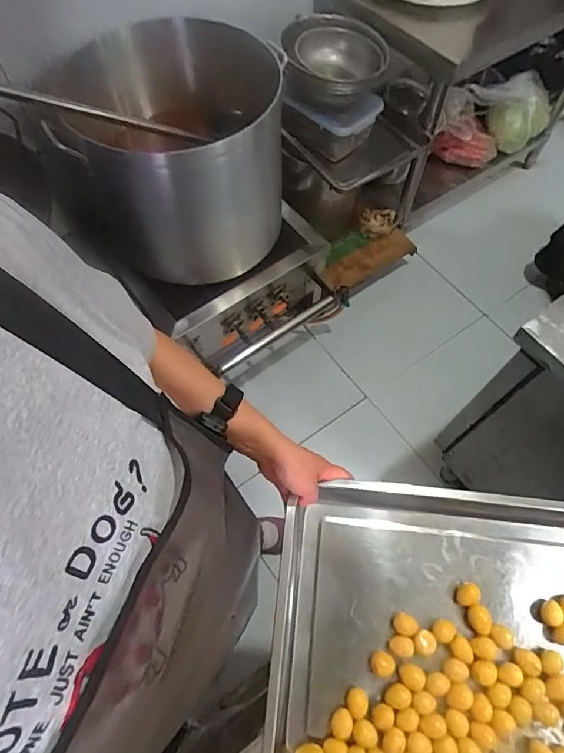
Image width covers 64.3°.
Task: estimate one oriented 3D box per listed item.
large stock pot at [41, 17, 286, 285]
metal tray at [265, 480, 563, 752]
[{"bbox_3d":[-0.266,-0.567,1.252,0.471,0.509,0.503,0,64,0],"label":"large stock pot"},{"bbox_3d":[0.219,0.320,0.553,0.449,0.061,0.333,6,66,1],"label":"metal tray"}]

